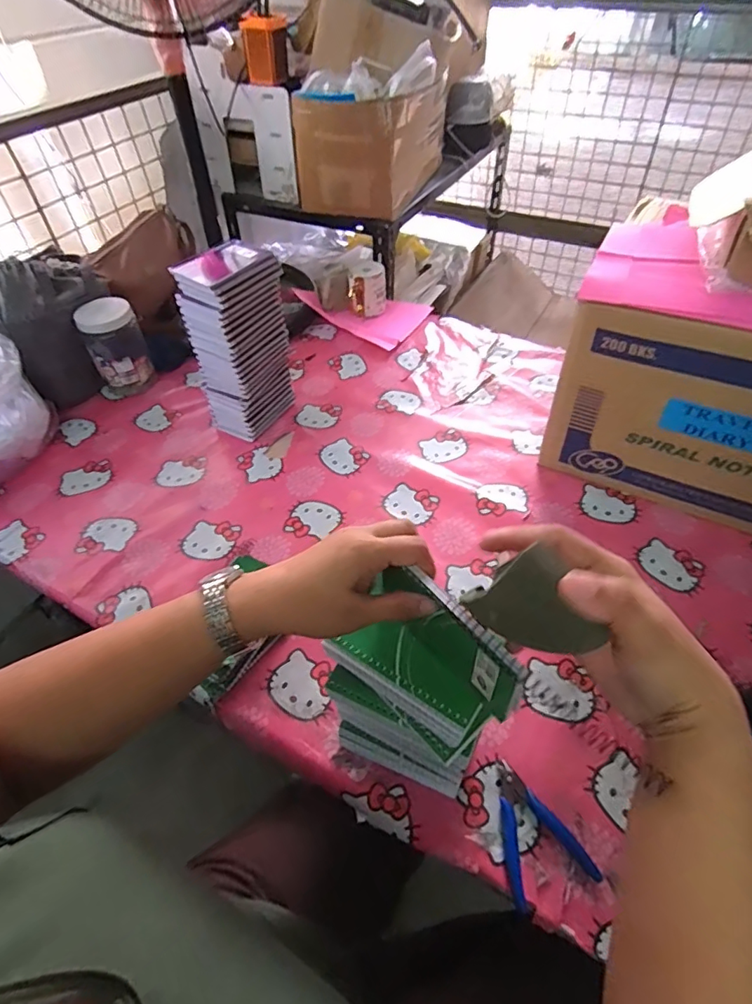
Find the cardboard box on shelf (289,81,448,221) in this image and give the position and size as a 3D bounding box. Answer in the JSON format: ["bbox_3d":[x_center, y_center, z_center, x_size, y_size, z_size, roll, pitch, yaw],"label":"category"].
[{"bbox_3d":[-0.001,-0.819,1.179,0.238,0.208,0.367,18,52,18],"label":"cardboard box on shelf"}]

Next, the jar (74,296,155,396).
[{"bbox_3d":[-0.498,-0.297,0.997,0.100,0.153,0.085,-27,52,-20],"label":"jar"}]

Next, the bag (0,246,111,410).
[{"bbox_3d":[-0.576,-0.322,0.962,0.102,0.241,0.210,32,57,27],"label":"bag"}]

